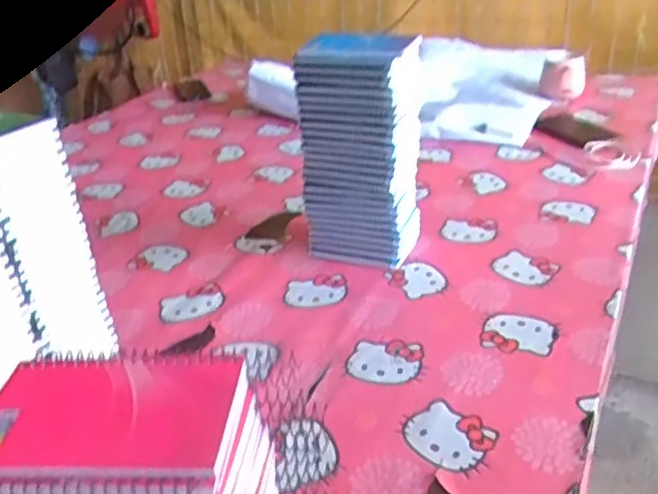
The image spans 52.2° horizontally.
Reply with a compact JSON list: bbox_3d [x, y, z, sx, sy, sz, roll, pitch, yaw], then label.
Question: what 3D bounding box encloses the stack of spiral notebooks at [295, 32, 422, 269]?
[{"bbox_3d":[0.038,-0.114,0.852,0.129,0.280,0.091,11,32,28],"label":"stack of spiral notebooks"}]

